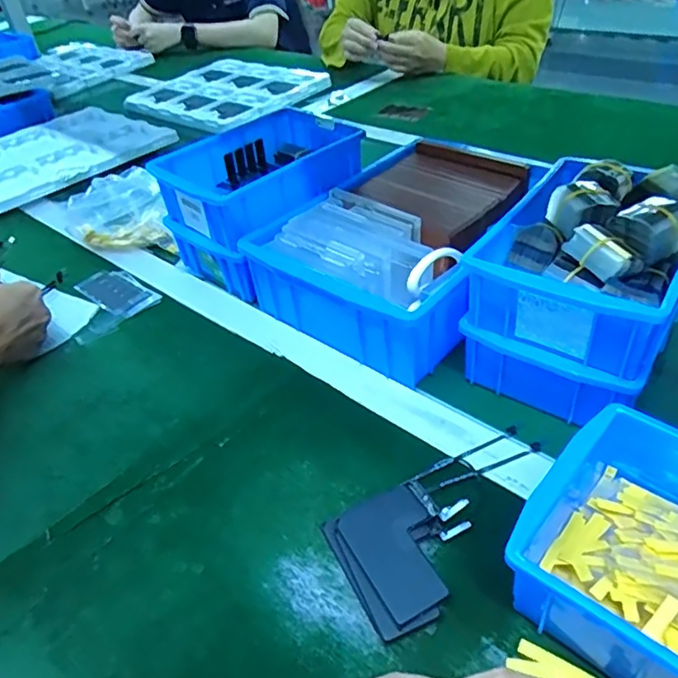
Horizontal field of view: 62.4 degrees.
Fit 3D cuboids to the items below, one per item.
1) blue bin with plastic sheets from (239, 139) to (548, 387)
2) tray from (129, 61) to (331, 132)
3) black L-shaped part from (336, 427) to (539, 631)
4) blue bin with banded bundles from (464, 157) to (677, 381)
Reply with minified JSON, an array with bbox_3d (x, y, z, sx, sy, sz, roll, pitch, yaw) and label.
[{"bbox_3d":[0.077,-0.092,0.552,0.196,0.086,0.282,27,49,34],"label":"blue bin with plastic sheets"},{"bbox_3d":[-0.219,-0.494,1.112,0.335,0.029,0.286,23,49,32],"label":"tray"},{"bbox_3d":[0.081,0.112,0.367,0.158,0.016,0.078,-25,43,-22],"label":"black L-shaped part"},{"bbox_3d":[0.196,-0.070,0.426,0.127,0.075,0.185,22,48,30],"label":"blue bin with banded bundles"}]

